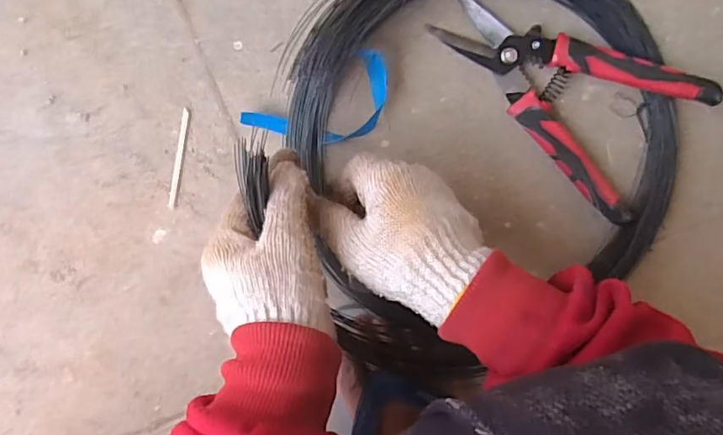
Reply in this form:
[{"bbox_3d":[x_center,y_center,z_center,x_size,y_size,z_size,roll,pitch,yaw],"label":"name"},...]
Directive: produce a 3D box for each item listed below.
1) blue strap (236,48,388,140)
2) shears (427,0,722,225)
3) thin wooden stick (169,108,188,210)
[{"bbox_3d":[-0.027,-0.079,0.404,0.117,0.031,0.053,-26,97,3],"label":"blue strap"},{"bbox_3d":[0.145,-0.096,0.400,0.195,0.032,0.113,32,96,-4],"label":"shears"},{"bbox_3d":[-0.144,-0.046,0.422,0.005,0.004,0.078,11,97,-2],"label":"thin wooden stick"}]

